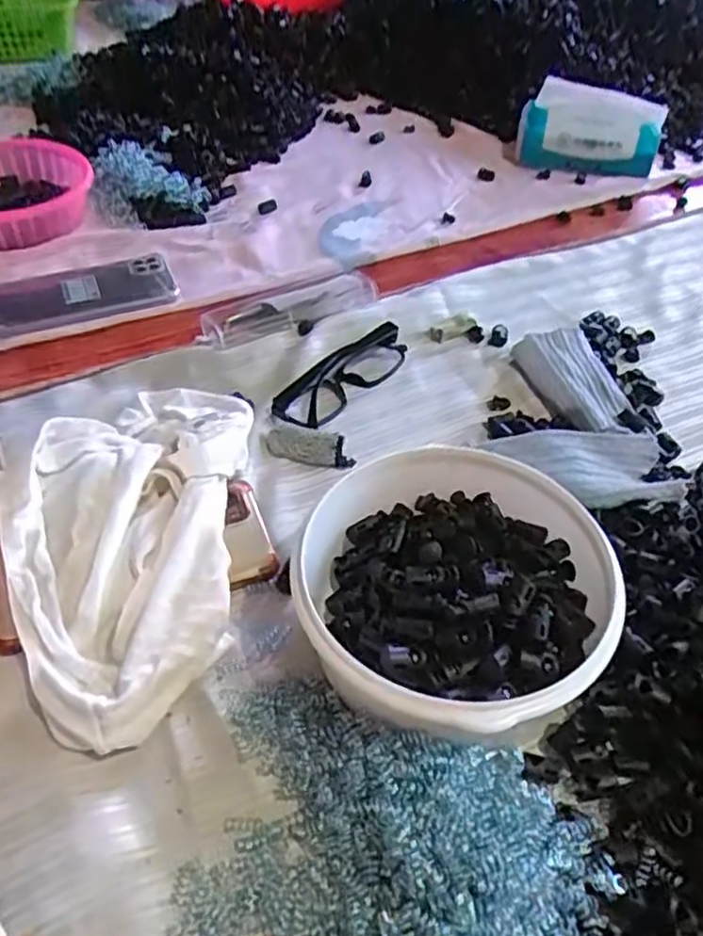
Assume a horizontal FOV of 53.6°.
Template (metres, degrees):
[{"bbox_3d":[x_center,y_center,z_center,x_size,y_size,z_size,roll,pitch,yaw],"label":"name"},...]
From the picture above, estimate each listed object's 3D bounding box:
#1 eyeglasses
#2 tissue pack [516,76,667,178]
[{"bbox_3d":[-0.003,-0.073,0.554,0.036,0.025,0.130,32,54,28],"label":"eyeglasses"},{"bbox_3d":[0.287,-0.400,0.845,0.165,0.085,0.073,11,47,10],"label":"tissue pack"}]

